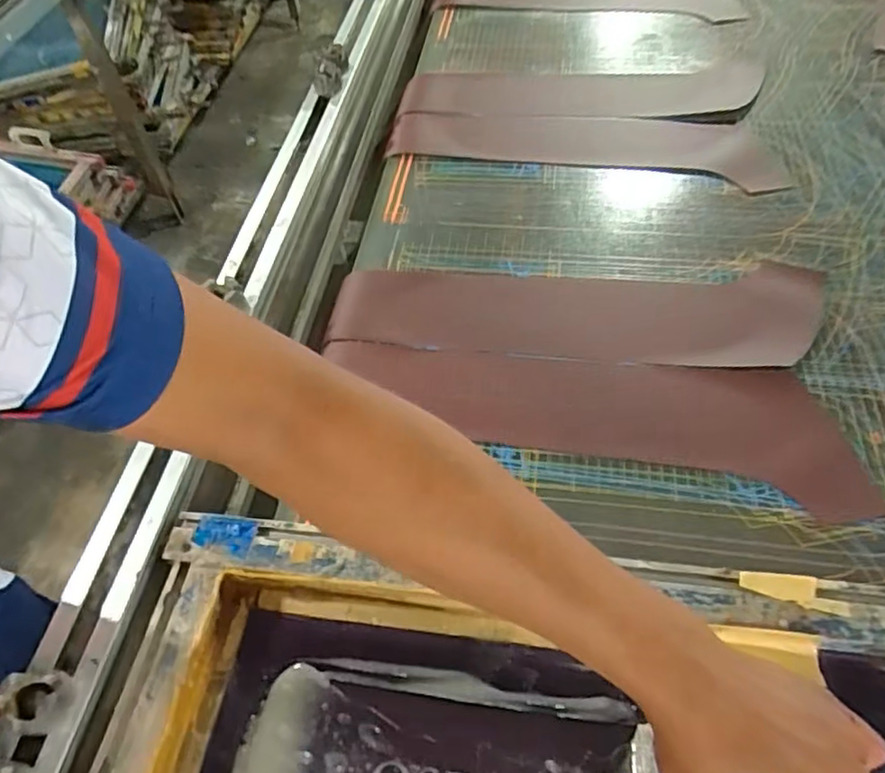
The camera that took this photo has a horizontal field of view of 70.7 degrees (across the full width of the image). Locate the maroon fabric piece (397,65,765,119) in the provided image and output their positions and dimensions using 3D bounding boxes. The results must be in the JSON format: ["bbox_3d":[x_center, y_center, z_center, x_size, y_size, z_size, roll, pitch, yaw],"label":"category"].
[{"bbox_3d":[0.180,-0.387,0.823,0.454,0.014,0.106,2,55,5],"label":"maroon fabric piece"}]

